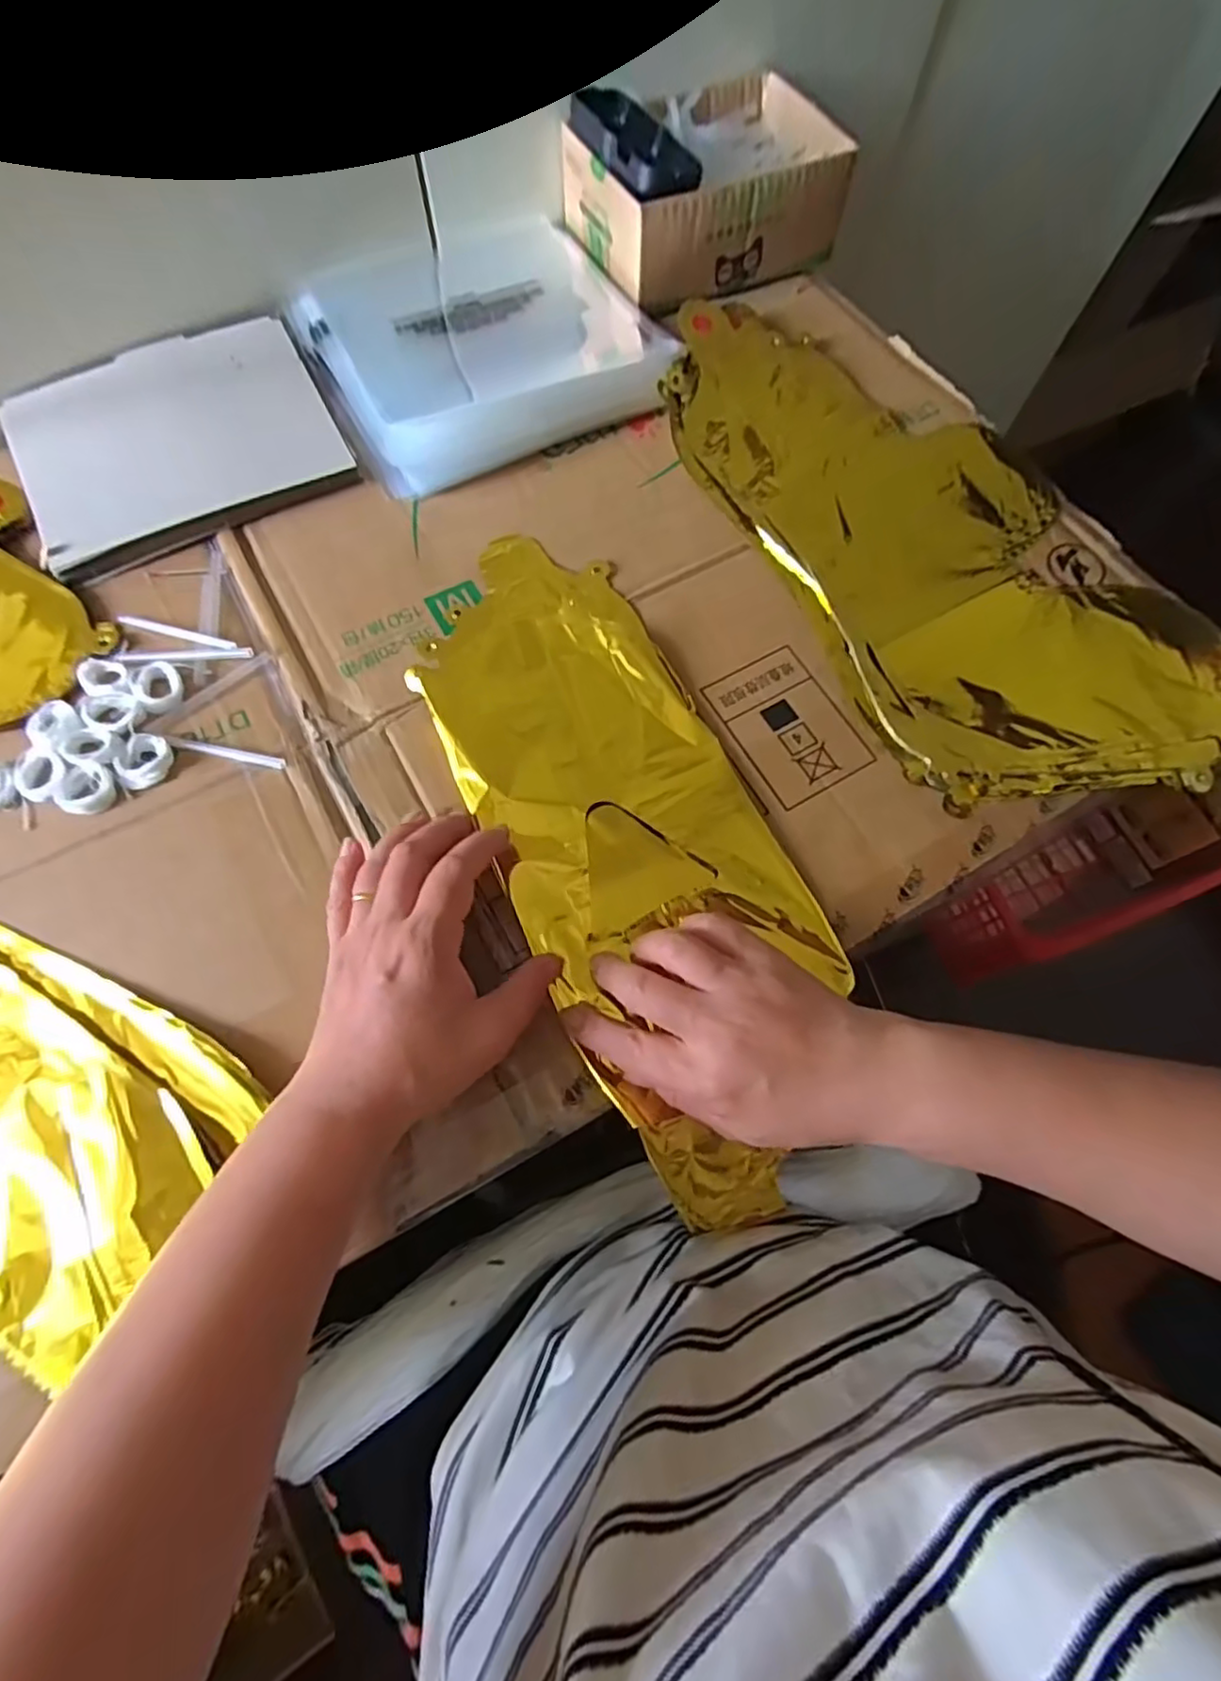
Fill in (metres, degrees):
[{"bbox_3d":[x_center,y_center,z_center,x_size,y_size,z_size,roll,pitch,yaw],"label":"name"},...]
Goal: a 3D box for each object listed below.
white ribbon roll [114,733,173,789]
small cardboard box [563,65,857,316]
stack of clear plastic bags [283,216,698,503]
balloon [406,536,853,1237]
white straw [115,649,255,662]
[{"bbox_3d":[-0.257,-0.044,0.366,0.026,0.007,0.031,27,70,9],"label":"white ribbon roll"},{"bbox_3d":[0.076,-0.497,0.515,0.187,0.062,0.127,-27,71,-11],"label":"small cardboard box"},{"bbox_3d":[-0.091,-0.359,0.482,0.233,0.027,0.202,-26,71,-11],"label":"stack of clear plastic bags"},{"bbox_3d":[0.010,-0.002,0.377,0.150,0.043,0.403,-21,77,-9],"label":"balloon"},{"bbox_3d":[-0.251,-0.109,0.394,0.076,0.005,0.008,-4,68,-2],"label":"white straw"}]

